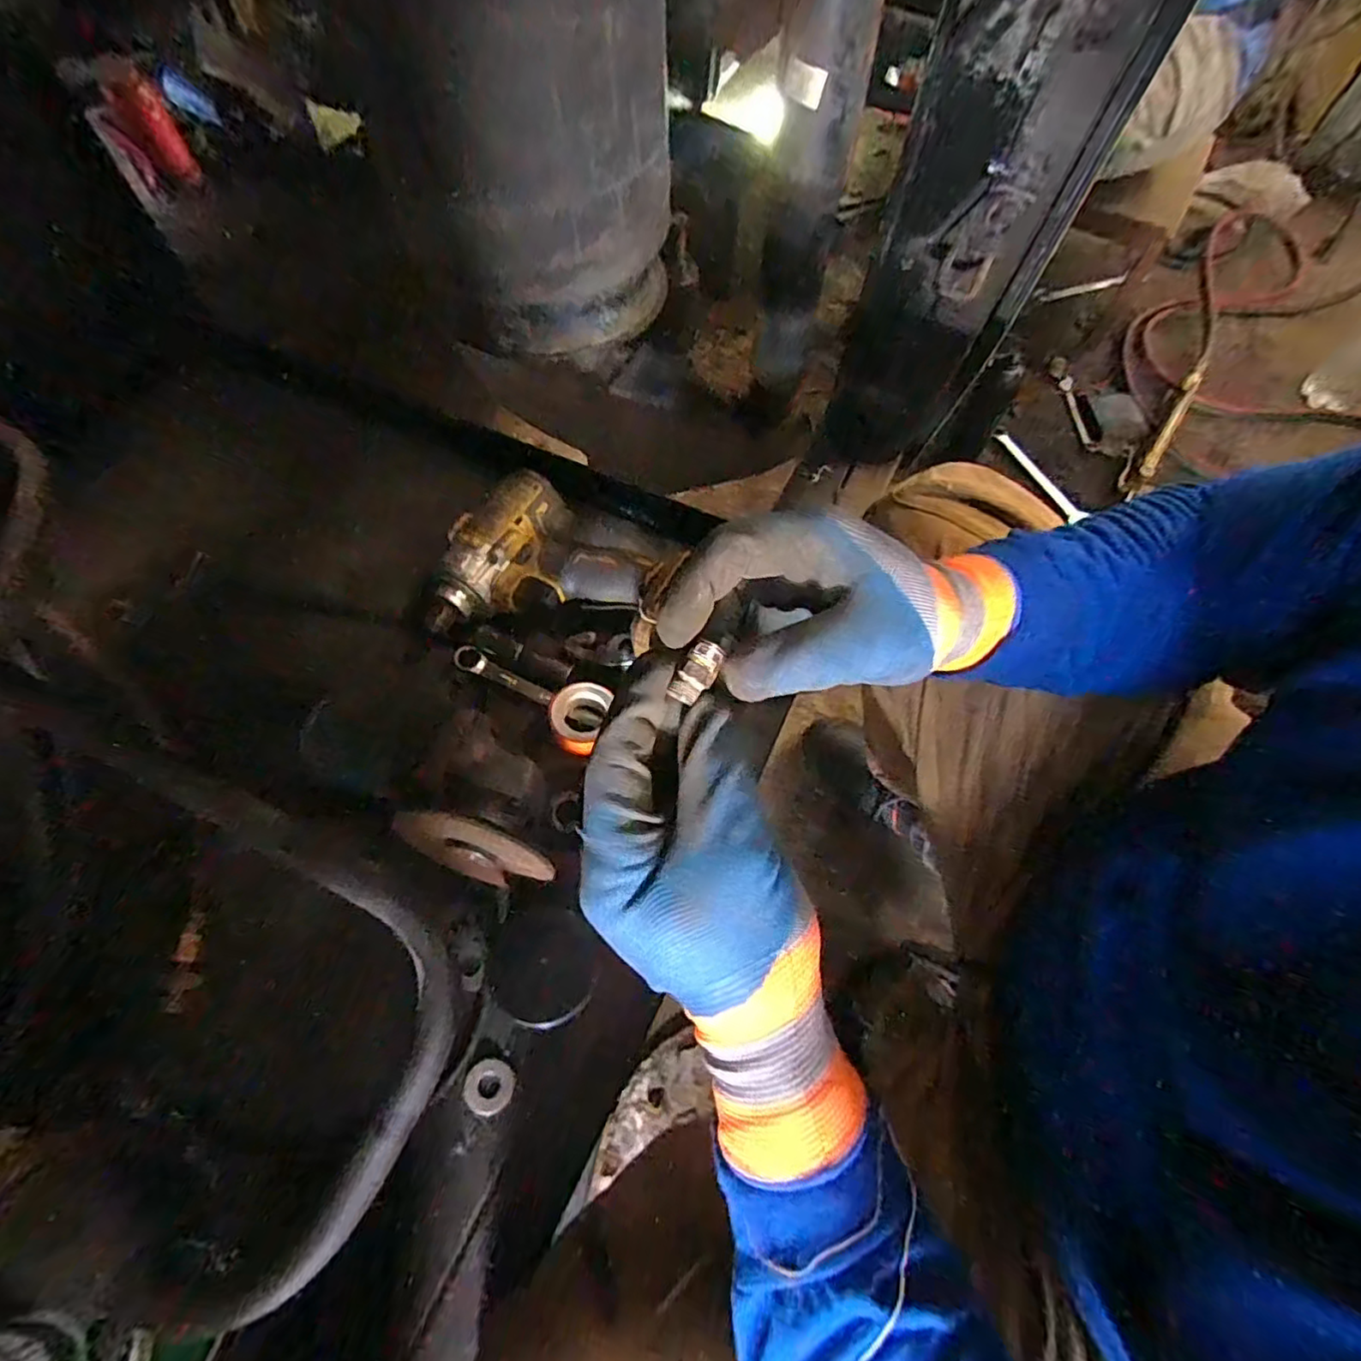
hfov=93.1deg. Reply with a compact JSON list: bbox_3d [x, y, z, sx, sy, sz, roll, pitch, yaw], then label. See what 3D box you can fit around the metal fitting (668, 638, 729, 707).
[{"bbox_3d":[0.007,-0.004,0.259,0.014,0.011,0.024,31,83,-1],"label":"metal fitting"}]

